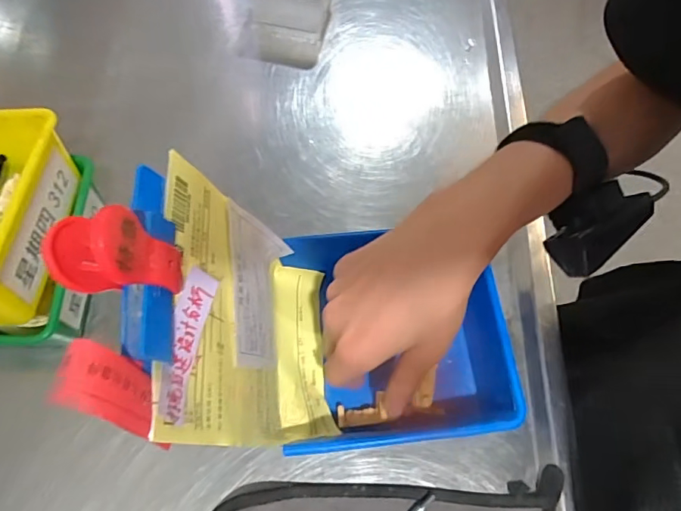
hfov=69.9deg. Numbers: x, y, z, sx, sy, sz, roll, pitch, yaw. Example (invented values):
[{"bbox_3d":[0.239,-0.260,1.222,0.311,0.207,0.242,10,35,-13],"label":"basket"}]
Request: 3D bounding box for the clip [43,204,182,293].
[{"bbox_3d":[-0.096,0.000,0.204,0.029,0.053,0.031,-8,74,19],"label":"clip"}]

